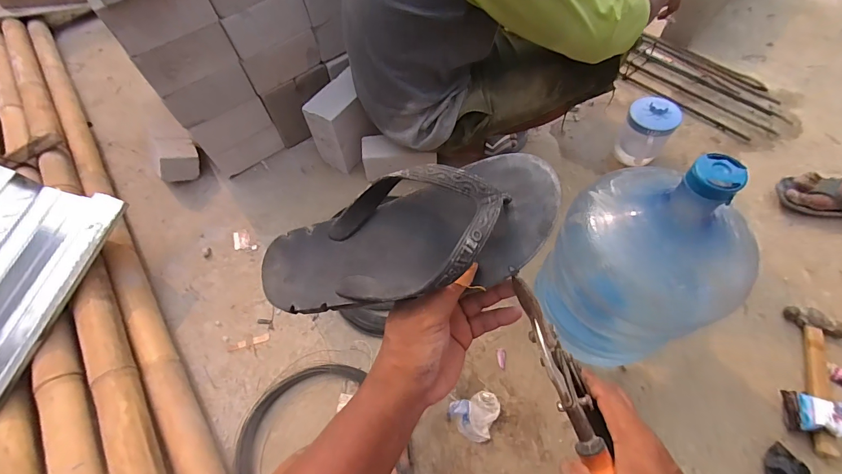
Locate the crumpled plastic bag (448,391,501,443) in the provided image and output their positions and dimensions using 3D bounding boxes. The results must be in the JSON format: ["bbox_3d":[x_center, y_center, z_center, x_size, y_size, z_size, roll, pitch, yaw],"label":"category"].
[{"bbox_3d":[0.115,0.363,0.751,0.102,0.039,0.085,-20,60,-7],"label":"crumpled plastic bag"}]

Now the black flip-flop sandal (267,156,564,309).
[{"bbox_3d":[-0.015,0.001,0.289,0.238,0.059,0.092,-16,57,12],"label":"black flip-flop sandal"}]

